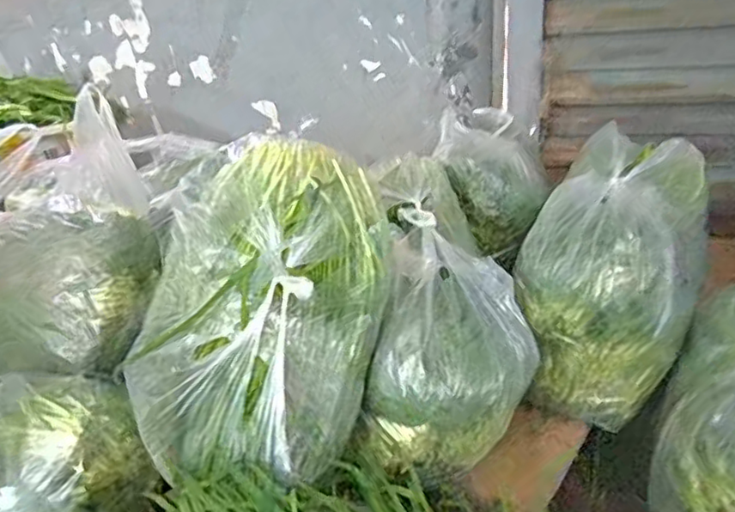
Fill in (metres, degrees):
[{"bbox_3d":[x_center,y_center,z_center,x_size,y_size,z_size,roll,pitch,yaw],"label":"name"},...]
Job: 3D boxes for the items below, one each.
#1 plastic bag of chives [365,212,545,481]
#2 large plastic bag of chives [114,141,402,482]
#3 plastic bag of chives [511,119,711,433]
[{"bbox_3d":[0.123,0.135,0.892,0.221,0.230,0.274,4,28,17],"label":"plastic bag of chives"},{"bbox_3d":[-0.154,0.048,0.834,0.317,0.311,0.349,10,31,27],"label":"large plastic bag of chives"},{"bbox_3d":[0.422,0.017,1.041,0.239,0.305,0.444,12,32,30],"label":"plastic bag of chives"}]

